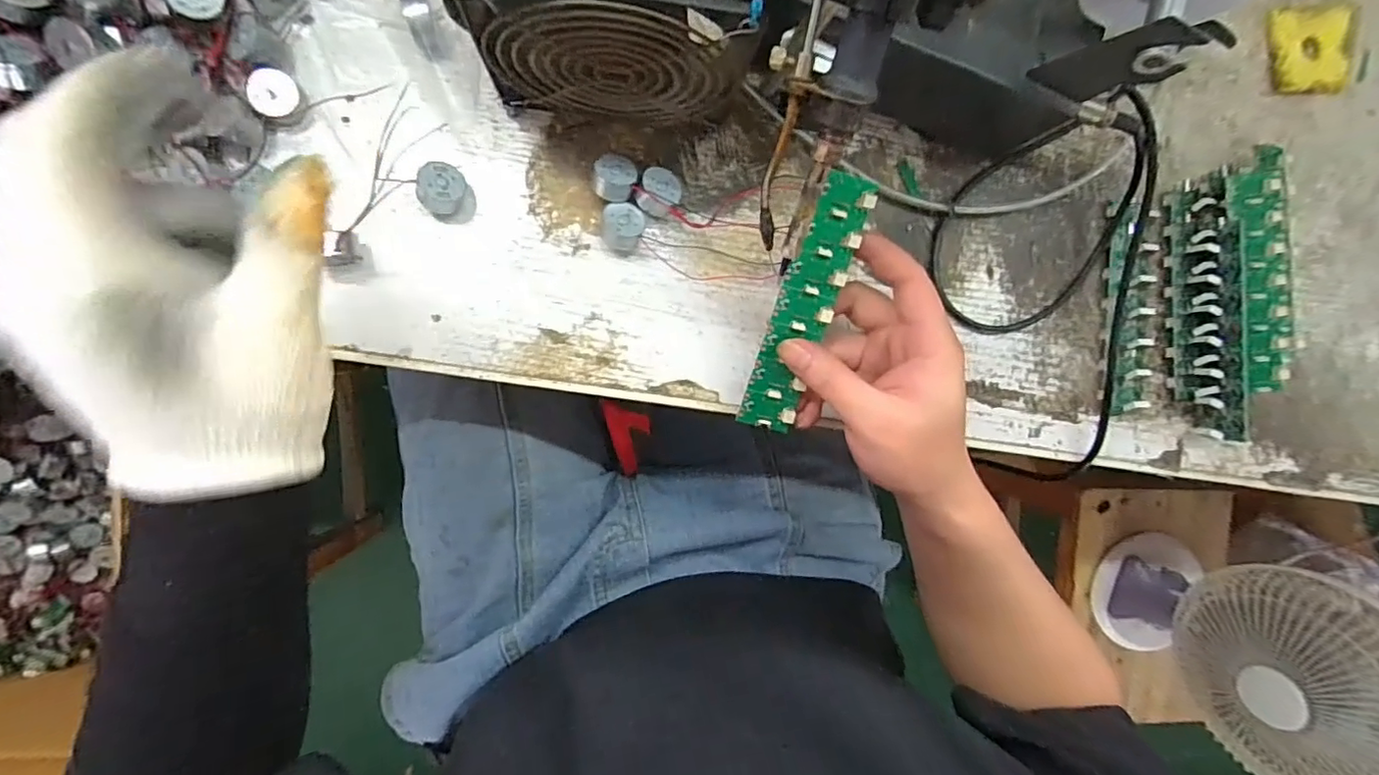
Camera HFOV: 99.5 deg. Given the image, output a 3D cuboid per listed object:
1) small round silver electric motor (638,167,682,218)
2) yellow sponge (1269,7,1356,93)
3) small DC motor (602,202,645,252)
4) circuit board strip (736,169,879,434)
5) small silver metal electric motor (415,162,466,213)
[{"bbox_3d":[-0.016,-0.110,0.329,0.022,0.021,0.024,0,94,-7],"label":"small round silver electric motor"},{"bbox_3d":[0.417,-0.226,0.389,0.061,0.007,0.055,-2,94,-7],"label":"yellow sponge"},{"bbox_3d":[-0.037,-0.090,0.328,0.023,0.017,0.026,-3,94,-7],"label":"small DC motor"},{"bbox_3d":[0.060,-0.040,0.304,0.030,0.007,0.135,16,108,-8],"label":"circuit board strip"},{"bbox_3d":[-0.133,-0.107,0.313,0.020,0.021,0.025,35,89,-8],"label":"small silver metal electric motor"}]

